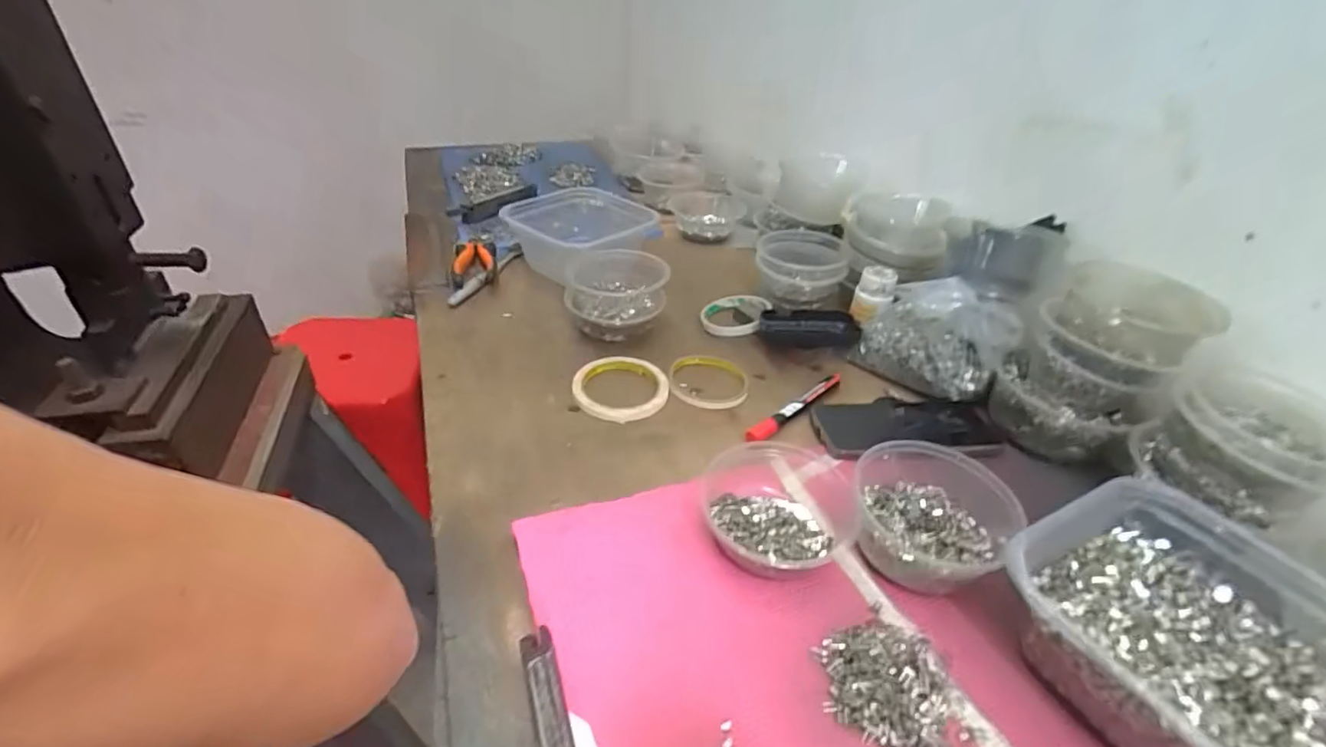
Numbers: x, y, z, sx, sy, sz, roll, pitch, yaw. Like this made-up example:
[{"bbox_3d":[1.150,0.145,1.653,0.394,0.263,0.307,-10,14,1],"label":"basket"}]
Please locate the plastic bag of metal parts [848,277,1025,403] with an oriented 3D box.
[{"bbox_3d":[0.282,-0.042,0.607,0.070,0.115,0.145,-28,46,-35],"label":"plastic bag of metal parts"}]

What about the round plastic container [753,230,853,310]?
[{"bbox_3d":[0.179,-0.133,0.760,0.115,0.069,0.120,11,37,11],"label":"round plastic container"}]

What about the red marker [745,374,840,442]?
[{"bbox_3d":[0.133,0.032,0.585,0.146,0.020,0.018,-27,45,-35],"label":"red marker"}]

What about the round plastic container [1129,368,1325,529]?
[{"bbox_3d":[0.439,0.053,0.439,0.105,0.075,0.107,2,36,-1],"label":"round plastic container"}]

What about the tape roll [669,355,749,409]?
[{"bbox_3d":[0.049,0.004,0.622,0.083,0.009,0.088,3,36,1],"label":"tape roll"}]

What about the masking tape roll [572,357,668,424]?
[{"bbox_3d":[-0.044,0.012,0.601,0.095,0.012,0.098,2,36,-1],"label":"masking tape roll"}]

